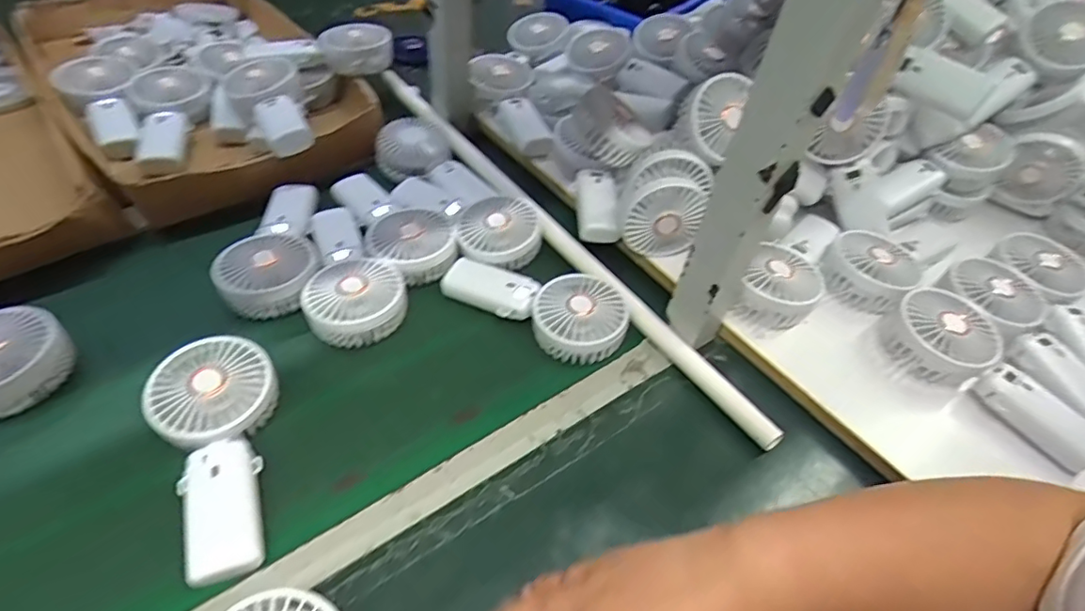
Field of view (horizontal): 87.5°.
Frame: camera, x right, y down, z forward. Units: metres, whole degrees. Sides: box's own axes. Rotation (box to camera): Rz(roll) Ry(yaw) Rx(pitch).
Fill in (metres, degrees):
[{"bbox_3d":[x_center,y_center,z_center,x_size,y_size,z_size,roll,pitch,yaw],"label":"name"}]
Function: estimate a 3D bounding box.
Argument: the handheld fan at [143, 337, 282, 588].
[{"bbox_3d":[-0.241,0.110,0.428,0.085,0.033,0.183,-14,60,-16],"label":"handheld fan"}]

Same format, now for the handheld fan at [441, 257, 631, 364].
[{"bbox_3d":[-0.006,-0.005,0.554,0.183,0.039,0.079,22,48,18],"label":"handheld fan"}]

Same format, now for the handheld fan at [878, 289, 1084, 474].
[{"bbox_3d":[0.404,0.065,0.517,0.076,0.054,0.185,-34,68,-32],"label":"handheld fan"}]

